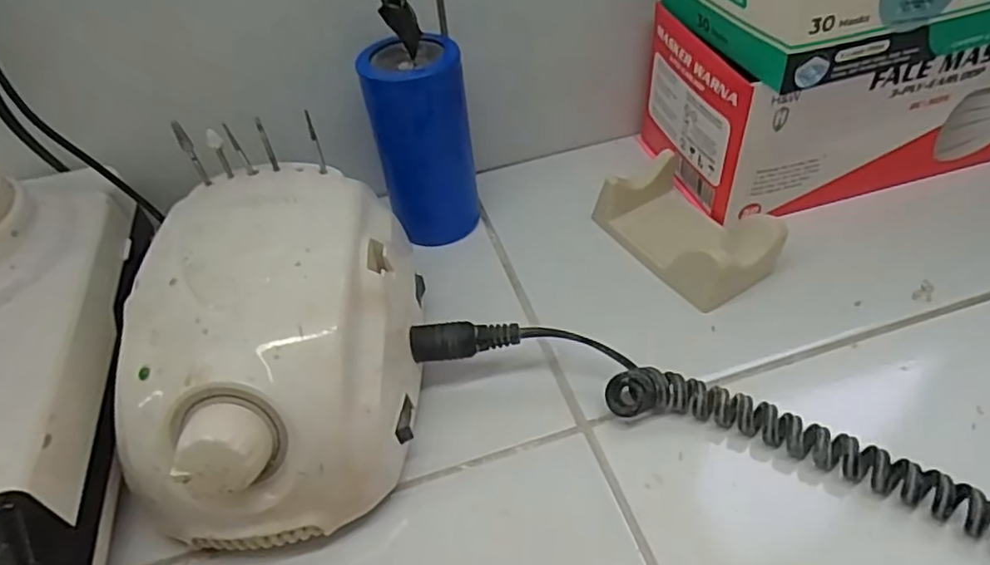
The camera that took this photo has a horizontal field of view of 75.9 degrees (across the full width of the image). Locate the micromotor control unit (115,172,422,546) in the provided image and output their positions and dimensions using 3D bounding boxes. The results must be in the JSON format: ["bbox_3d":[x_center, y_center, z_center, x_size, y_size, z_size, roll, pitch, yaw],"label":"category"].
[{"bbox_3d":[-0.085,0.022,0.252,0.099,0.070,0.138,-1,46,5],"label":"micromotor control unit"}]

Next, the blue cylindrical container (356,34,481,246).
[{"bbox_3d":[-0.036,-0.071,0.327,0.046,0.102,0.037,-3,46,3],"label":"blue cylindrical container"}]

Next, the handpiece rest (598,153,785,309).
[{"bbox_3d":[0.098,-0.028,0.323,0.048,0.031,0.090,-25,49,-18],"label":"handpiece rest"}]

